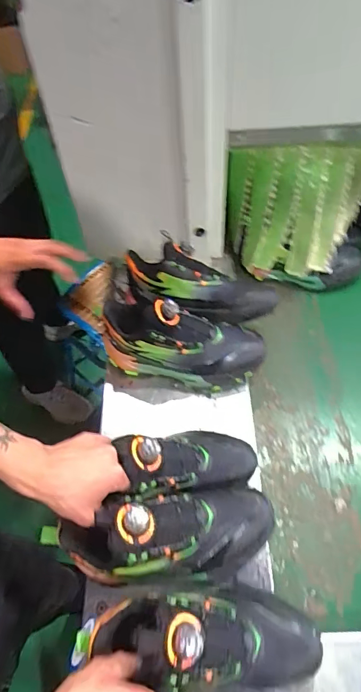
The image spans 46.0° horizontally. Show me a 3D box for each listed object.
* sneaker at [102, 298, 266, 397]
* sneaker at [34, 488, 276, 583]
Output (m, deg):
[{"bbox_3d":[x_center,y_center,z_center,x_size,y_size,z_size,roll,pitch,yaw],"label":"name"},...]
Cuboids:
[{"bbox_3d":[0.004,-0.004,0.668,0.249,0.129,0.094,2,54,5],"label":"sneaker"},{"bbox_3d":[-0.019,0.224,0.499,0.254,0.122,0.092,-2,53,-12],"label":"sneaker"}]

